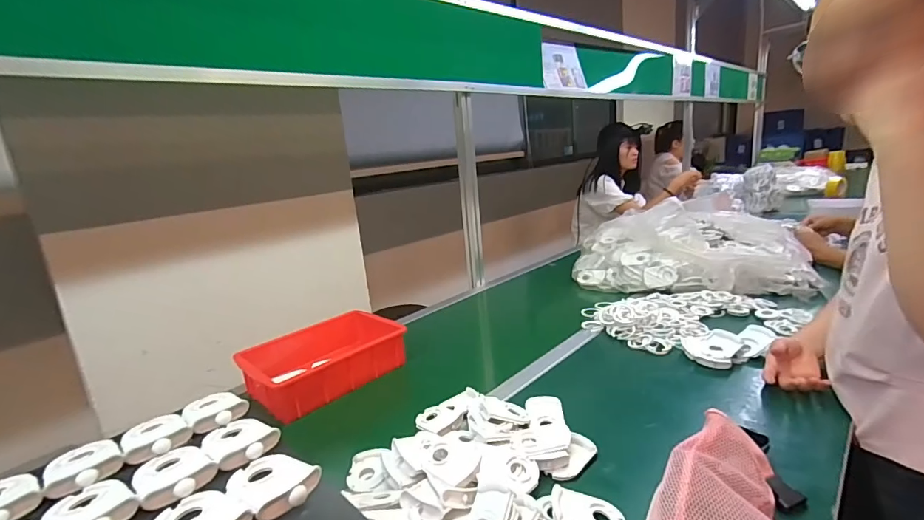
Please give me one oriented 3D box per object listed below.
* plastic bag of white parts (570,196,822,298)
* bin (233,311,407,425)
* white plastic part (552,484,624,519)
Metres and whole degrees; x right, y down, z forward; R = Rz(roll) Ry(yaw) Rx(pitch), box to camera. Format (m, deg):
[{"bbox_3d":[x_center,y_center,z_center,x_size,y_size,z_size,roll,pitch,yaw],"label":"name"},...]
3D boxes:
[{"bbox_3d":[0.694,-0.052,1.356,0.634,0.196,0.426,2,15,26],"label":"plastic bag of white parts"},{"bbox_3d":[-0.300,0.216,0.955,0.306,0.080,0.229,-18,18,-41],"label":"bin"},{"bbox_3d":[0.149,0.301,0.517,0.082,0.010,0.053,11,23,4],"label":"white plastic part"}]

